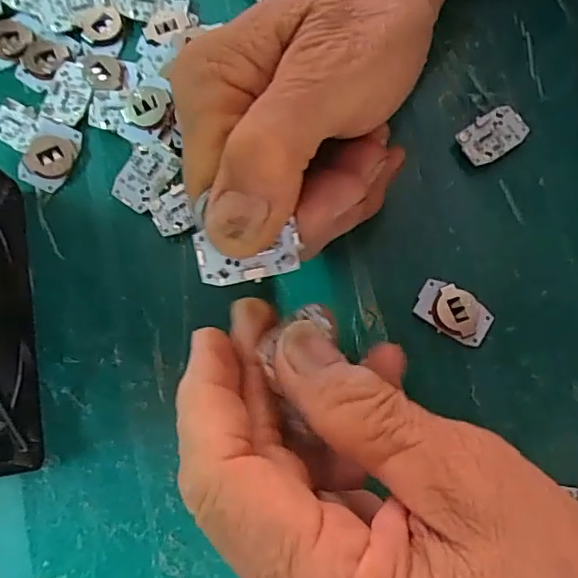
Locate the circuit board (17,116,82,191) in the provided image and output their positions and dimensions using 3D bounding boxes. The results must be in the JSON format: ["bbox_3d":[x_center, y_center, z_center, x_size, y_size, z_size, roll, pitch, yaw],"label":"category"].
[{"bbox_3d":[-0.102,-0.057,0.243,0.019,0.009,0.029,18,78,5],"label":"circuit board"}]

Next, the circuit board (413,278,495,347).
[{"bbox_3d":[0.066,0.009,0.227,0.030,0.005,0.018,34,80,8],"label":"circuit board"}]

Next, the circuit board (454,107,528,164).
[{"bbox_3d":[0.087,-0.065,0.246,0.030,0.007,0.019,-36,79,-7],"label":"circuit board"}]

